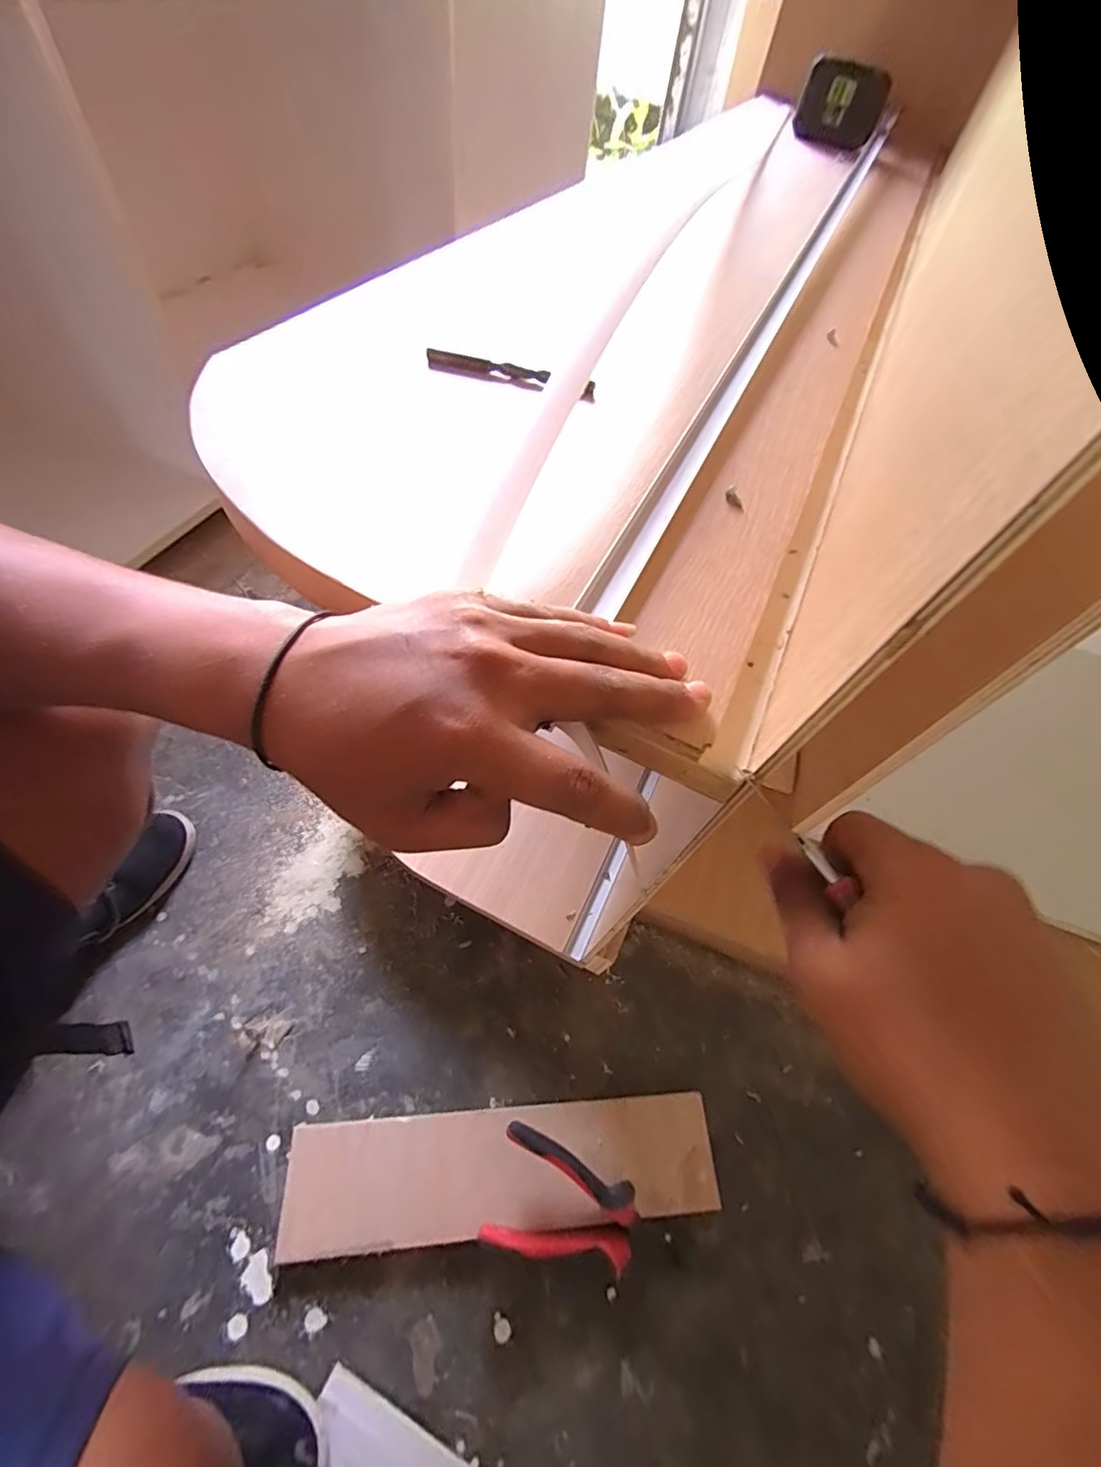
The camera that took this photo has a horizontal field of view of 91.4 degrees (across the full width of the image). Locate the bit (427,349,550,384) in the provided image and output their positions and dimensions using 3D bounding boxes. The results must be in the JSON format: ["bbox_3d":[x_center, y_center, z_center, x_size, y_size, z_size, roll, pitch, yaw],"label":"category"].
[{"bbox_3d":[-0.040,-0.231,0.338,0.077,0.009,0.010,8,58,-3],"label":"bit"}]

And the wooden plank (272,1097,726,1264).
[{"bbox_3d":[-0.042,0.410,0.506,0.395,0.017,0.091,0,59,-8],"label":"wooden plank"}]

